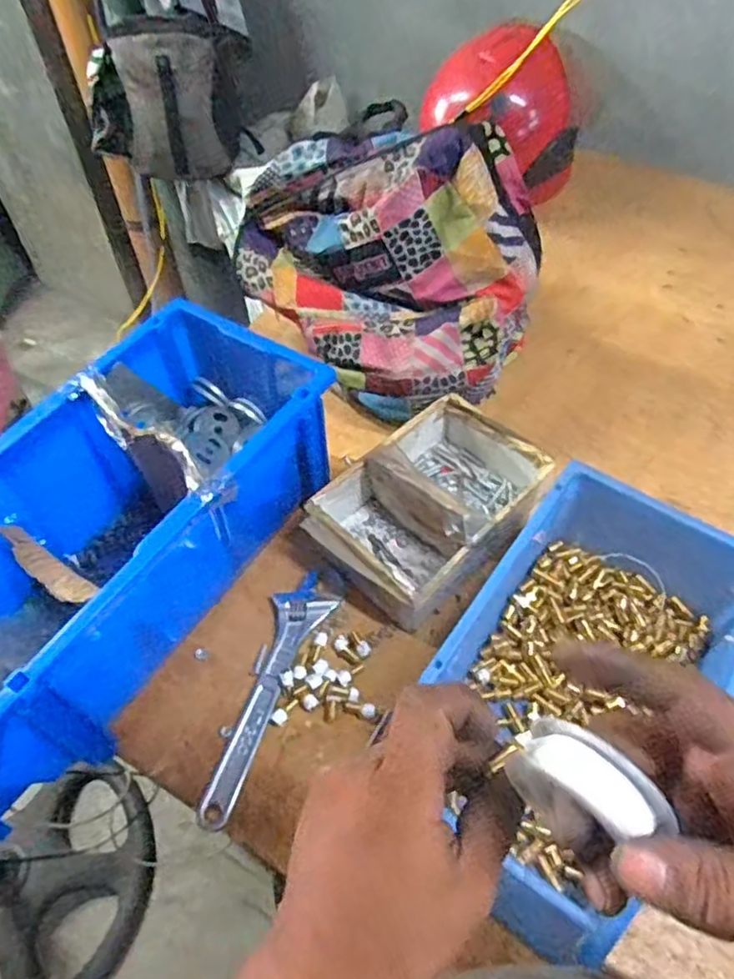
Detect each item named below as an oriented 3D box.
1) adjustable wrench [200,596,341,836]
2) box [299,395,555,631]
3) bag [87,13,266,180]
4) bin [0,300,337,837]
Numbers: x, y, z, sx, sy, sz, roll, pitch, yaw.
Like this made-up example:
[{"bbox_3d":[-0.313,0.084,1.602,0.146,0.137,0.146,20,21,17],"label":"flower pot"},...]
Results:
[{"bbox_3d":[-0.097,0.190,0.602,0.054,0.013,0.221,16,56,14],"label":"adjustable wrench"},{"bbox_3d":[0.064,0.015,0.678,0.160,0.092,0.232,38,63,26],"label":"box"},{"bbox_3d":[-0.390,-0.755,1.272,0.290,0.242,0.130,5,54,4],"label":"bag"},{"bbox_3d":[-0.235,0.042,0.602,0.200,0.168,0.433,29,60,20],"label":"bin"}]

